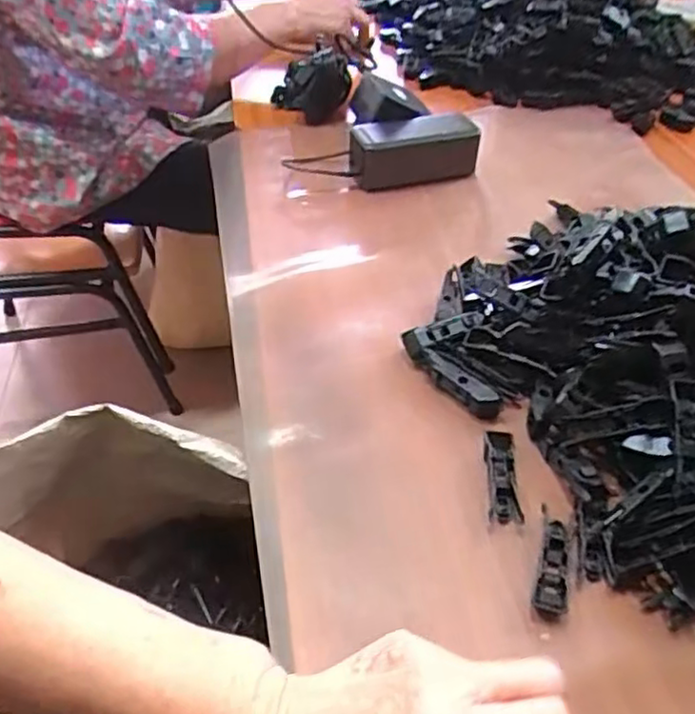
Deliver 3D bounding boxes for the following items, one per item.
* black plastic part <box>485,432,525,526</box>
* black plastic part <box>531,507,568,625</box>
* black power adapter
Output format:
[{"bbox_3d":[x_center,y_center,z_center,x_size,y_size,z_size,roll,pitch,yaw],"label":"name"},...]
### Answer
[{"bbox_3d":[0.096,0.074,0.417,0.019,0.009,0.066,1,42,3],"label":"black plastic part"},{"bbox_3d":[0.115,0.115,0.375,0.017,0.006,0.065,10,43,13],"label":"black plastic part"},{"bbox_3d":[0.068,-0.216,0.709,0.133,0.052,0.056,-10,42,-9],"label":"black power adapter"}]

